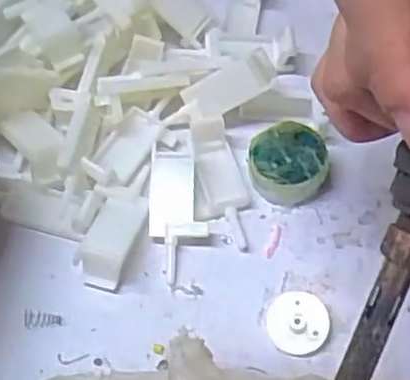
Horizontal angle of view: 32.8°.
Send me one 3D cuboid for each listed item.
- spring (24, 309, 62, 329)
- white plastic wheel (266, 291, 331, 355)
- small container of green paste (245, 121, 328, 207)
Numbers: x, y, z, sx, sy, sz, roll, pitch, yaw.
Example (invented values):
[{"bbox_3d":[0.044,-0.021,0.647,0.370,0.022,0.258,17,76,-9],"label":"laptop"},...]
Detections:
[{"bbox_3d":[-0.063,0.050,0.268,0.015,0.004,0.007,7,59,5],"label":"spring"},{"bbox_3d":[0.035,0.050,0.263,0.023,0.004,0.023,-1,73,5],"label":"white plastic wheel"},{"bbox_3d":[0.034,-0.012,0.295,0.031,0.018,0.031,0,58,0],"label":"small container of green paste"}]

